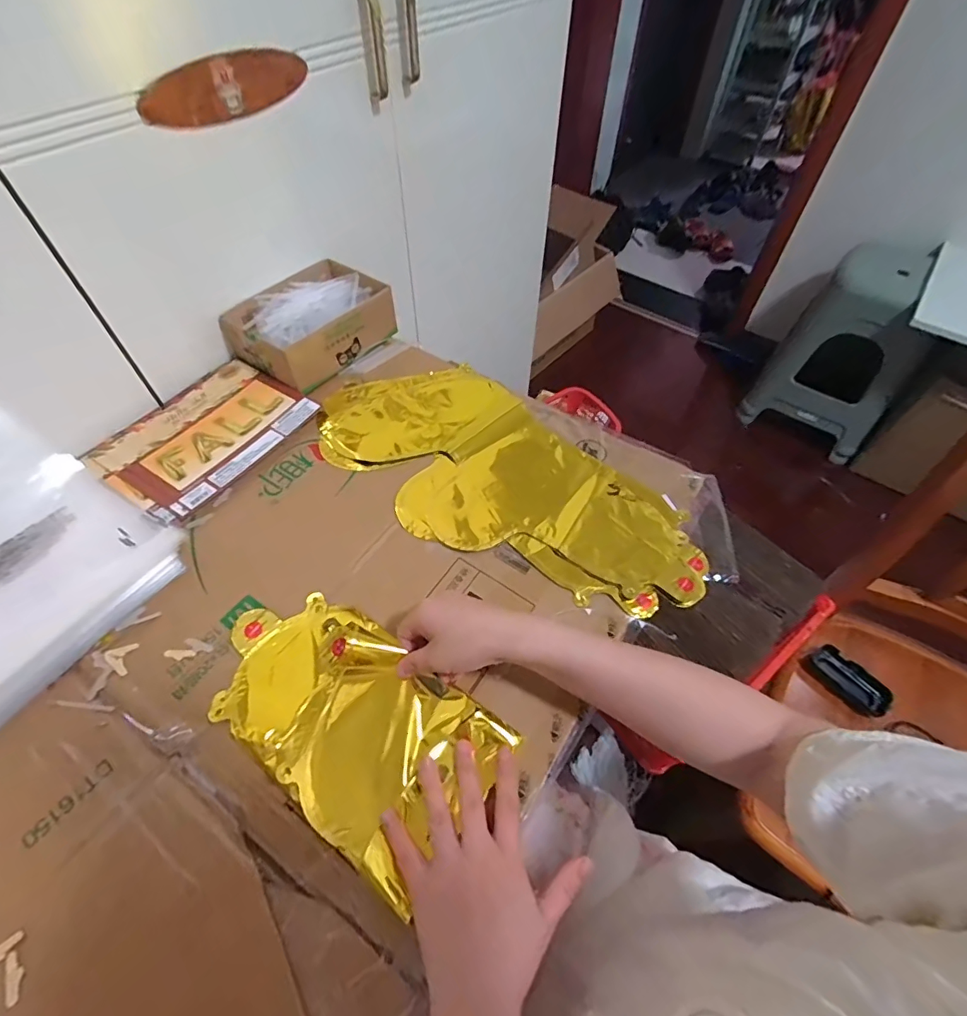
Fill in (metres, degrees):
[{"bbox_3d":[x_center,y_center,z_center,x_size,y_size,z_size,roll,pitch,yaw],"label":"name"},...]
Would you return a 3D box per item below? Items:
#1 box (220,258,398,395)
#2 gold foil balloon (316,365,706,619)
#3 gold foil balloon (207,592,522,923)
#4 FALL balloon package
[{"bbox_3d":[-0.227,-0.250,0.656,0.143,0.063,0.189,31,60,19],"label":"box"},{"bbox_3d":[0.014,-0.036,0.538,0.439,0.017,0.208,39,62,23],"label":"gold foil balloon"},{"bbox_3d":[-0.113,0.160,0.392,0.242,0.029,0.135,32,60,20],"label":"gold foil balloon"},{"bbox_3d":[-0.322,-0.088,0.566,0.159,0.011,0.211,29,59,18],"label":"FALL balloon package"}]

